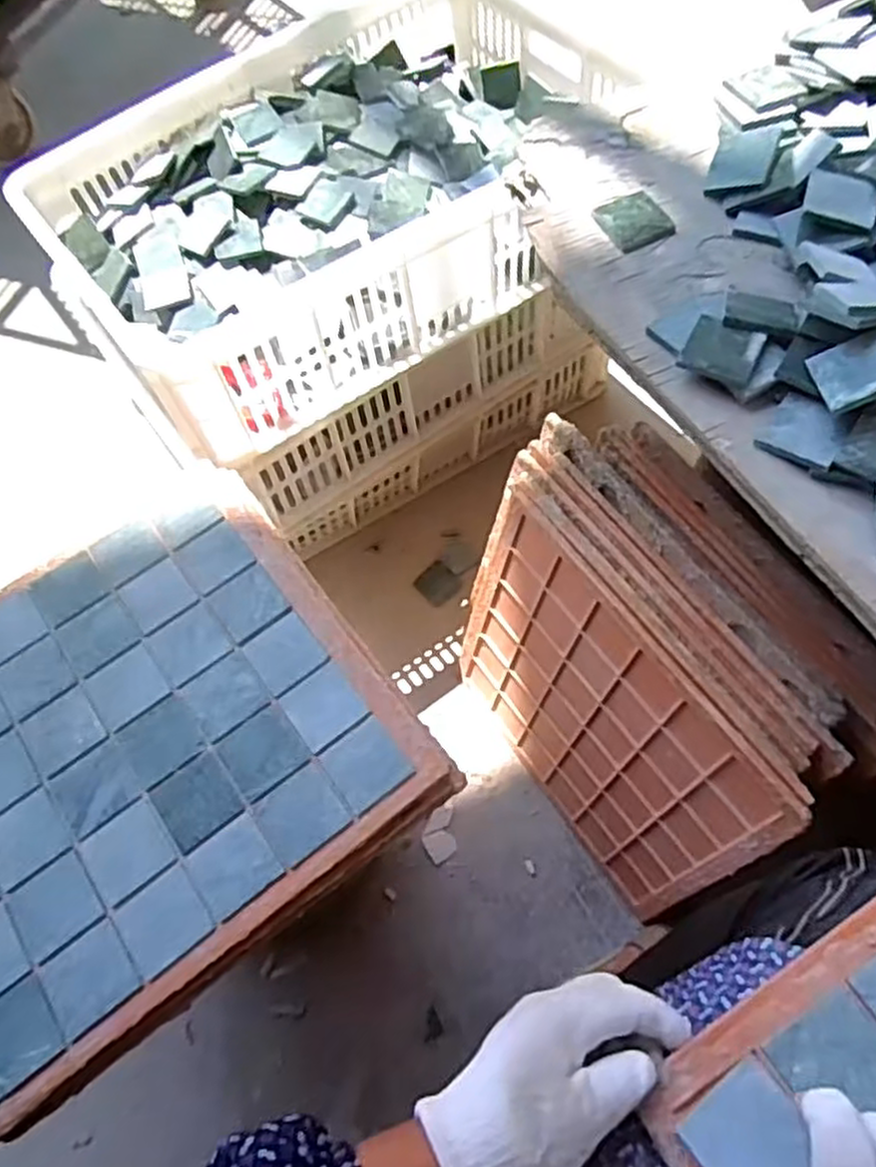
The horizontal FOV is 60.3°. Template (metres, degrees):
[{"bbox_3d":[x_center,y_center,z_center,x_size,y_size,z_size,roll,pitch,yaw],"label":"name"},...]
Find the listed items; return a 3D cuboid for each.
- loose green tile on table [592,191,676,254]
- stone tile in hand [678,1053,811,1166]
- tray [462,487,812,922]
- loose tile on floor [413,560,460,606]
[{"bbox_3d":[0.155,-0.289,0.599,0.049,0.009,0.054,-27,65,-9],"label":"loose green tile on table"},{"bbox_3d":[0.143,0.250,0.339,0.049,0.004,0.048,-40,46,-8],"label":"stone tile in hand"},{"bbox_3d":[0.144,0.132,0.731,0.016,0.334,0.346,-26,62,-23],"label":"tray"},{"bbox_3d":[0.000,0.000,1.027,0.053,0.011,0.053,-42,68,-16],"label":"loose tile on floor"}]

